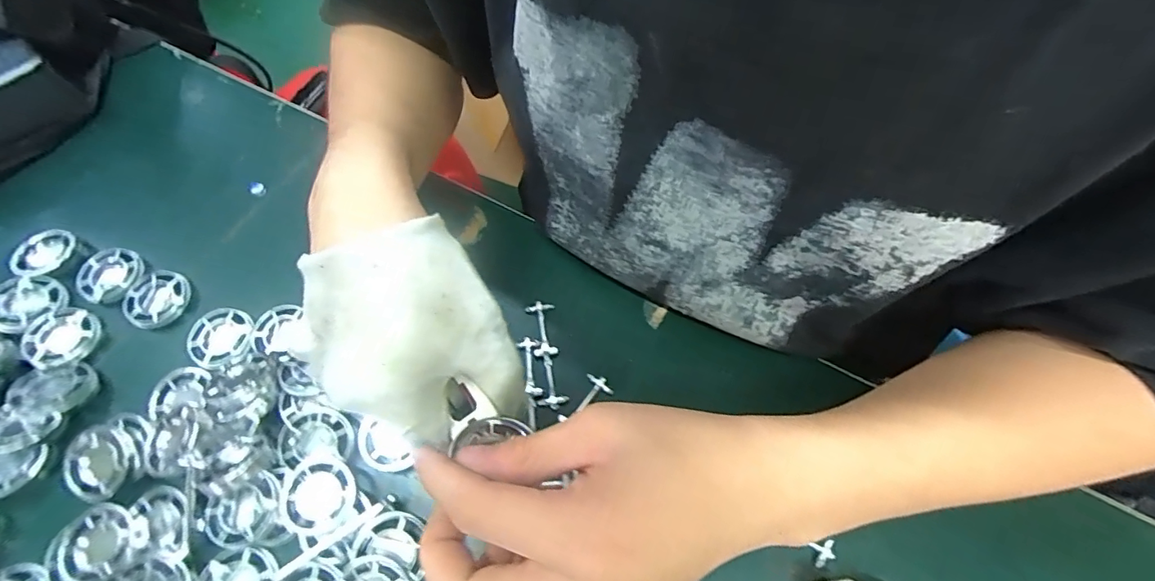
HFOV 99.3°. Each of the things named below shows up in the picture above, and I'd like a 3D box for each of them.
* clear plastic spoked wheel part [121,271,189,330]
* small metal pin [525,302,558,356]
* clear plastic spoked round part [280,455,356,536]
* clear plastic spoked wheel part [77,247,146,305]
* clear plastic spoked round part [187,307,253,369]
[{"bbox_3d":[-0.285,0.004,0.332,0.043,0.005,0.038,36,71,15],"label":"clear plastic spoked wheel part"},{"bbox_3d":[-0.023,0.025,0.326,0.018,0.004,0.038,-10,66,-4],"label":"small metal pin"},{"bbox_3d":[-0.142,0.111,0.269,0.038,0.005,0.040,0,65,0],"label":"clear plastic spoked round part"},{"bbox_3d":[-0.325,-0.012,0.340,0.040,0.004,0.041,0,65,0],"label":"clear plastic spoked wheel part"},{"bbox_3d":[-0.232,0.029,0.316,0.043,0.009,0.040,0,65,0],"label":"clear plastic spoked round part"}]

